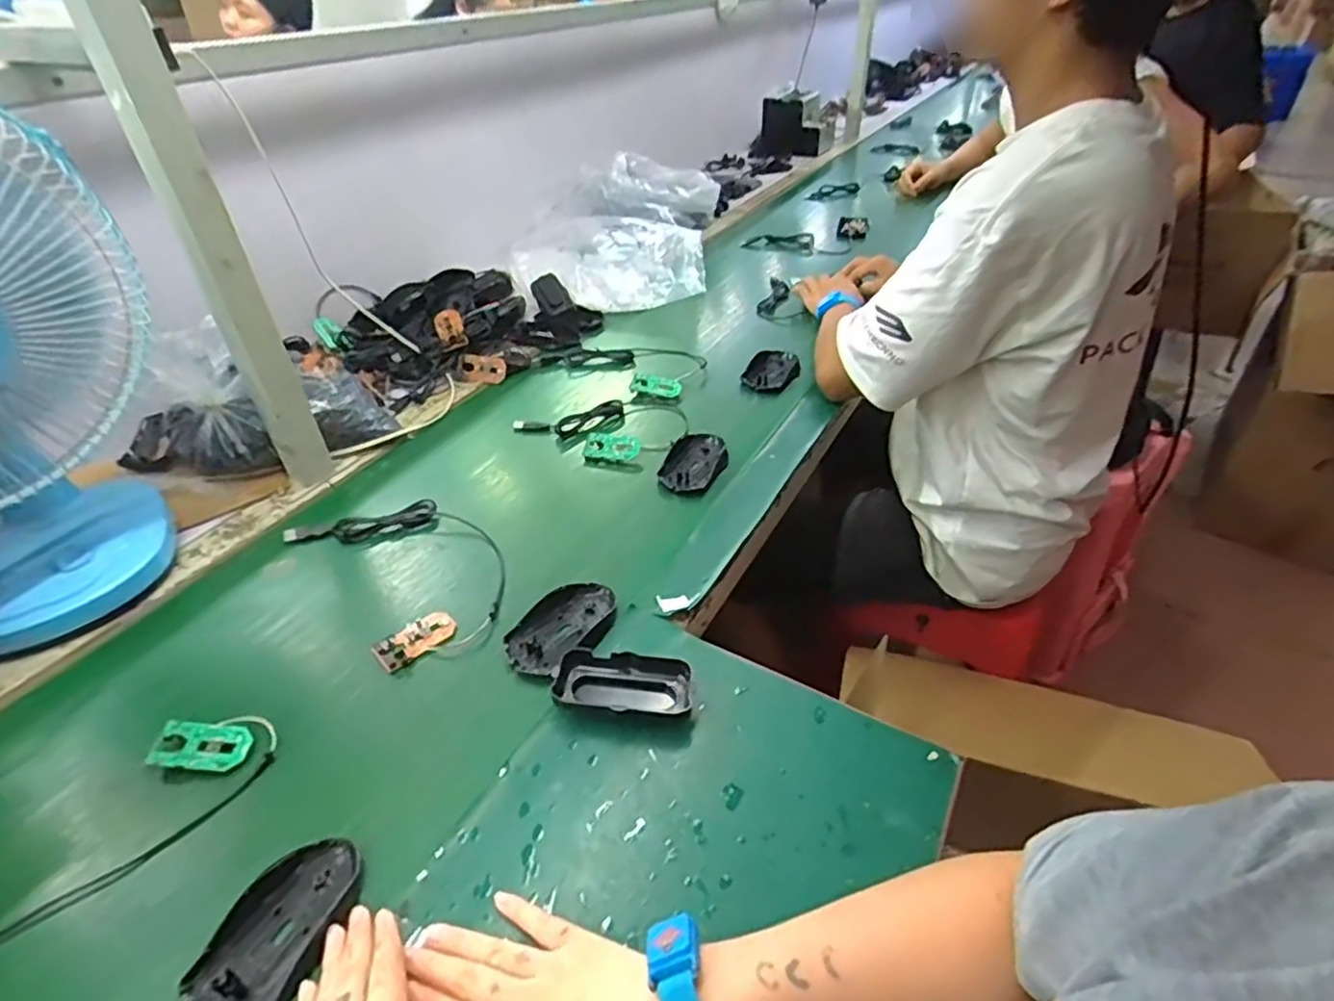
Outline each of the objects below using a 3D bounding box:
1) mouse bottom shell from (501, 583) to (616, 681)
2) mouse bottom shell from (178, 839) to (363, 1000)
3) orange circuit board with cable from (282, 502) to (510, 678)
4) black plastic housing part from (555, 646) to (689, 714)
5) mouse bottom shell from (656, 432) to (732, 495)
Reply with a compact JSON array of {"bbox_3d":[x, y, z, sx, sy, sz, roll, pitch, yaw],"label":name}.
[{"bbox_3d":[-0.093,0.115,0.615,0.074,0.014,0.107,21,45,29],"label":"mouse bottom shell"},{"bbox_3d":[-0.240,0.270,0.424,0.064,0.023,0.112,12,41,20],"label":"mouse bottom shell"},{"bbox_3d":[-0.258,0.062,0.684,0.154,0.025,0.245,-33,46,-31],"label":"orange circuit board with cable"},{"bbox_3d":[-0.034,0.148,0.551,0.104,0.032,0.047,-3,38,2],"label":"black plastic housing part"},{"bbox_3d":[0.035,-0.048,0.804,0.066,0.019,0.105,10,40,17],"label":"mouse bottom shell"}]

